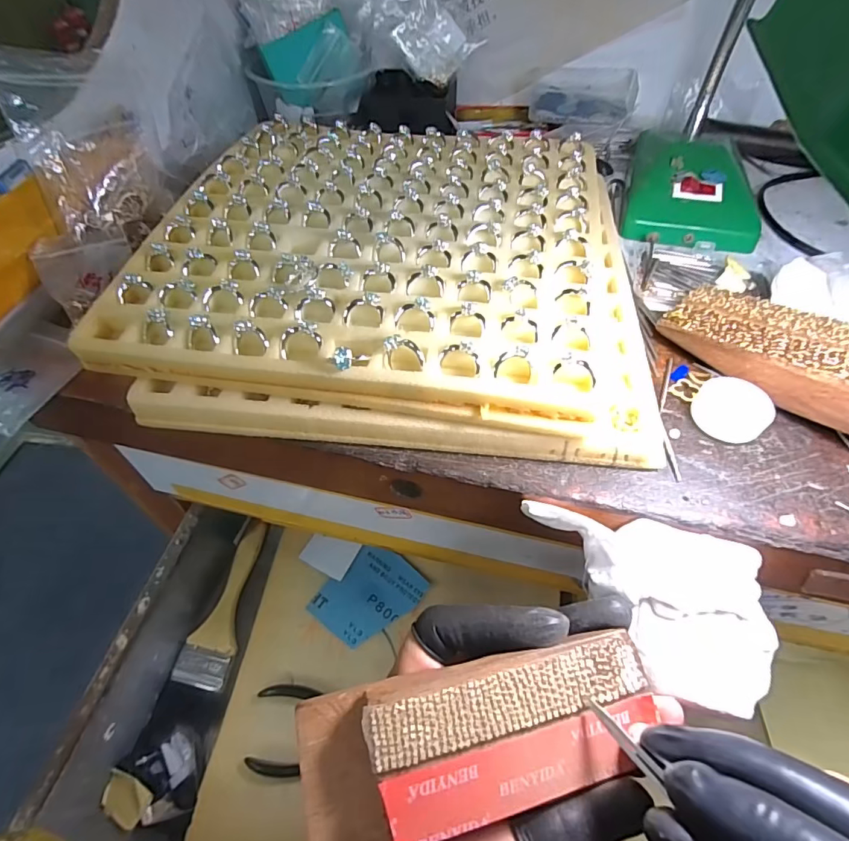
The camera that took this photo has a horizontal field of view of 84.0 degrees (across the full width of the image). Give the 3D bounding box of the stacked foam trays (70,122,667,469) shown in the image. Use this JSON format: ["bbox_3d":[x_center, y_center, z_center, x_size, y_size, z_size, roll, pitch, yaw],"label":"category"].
[{"bbox_3d":[-0.019,-0.101,0.292,0.288,0.048,0.260,4,51,4],"label":"stacked foam trays"}]

